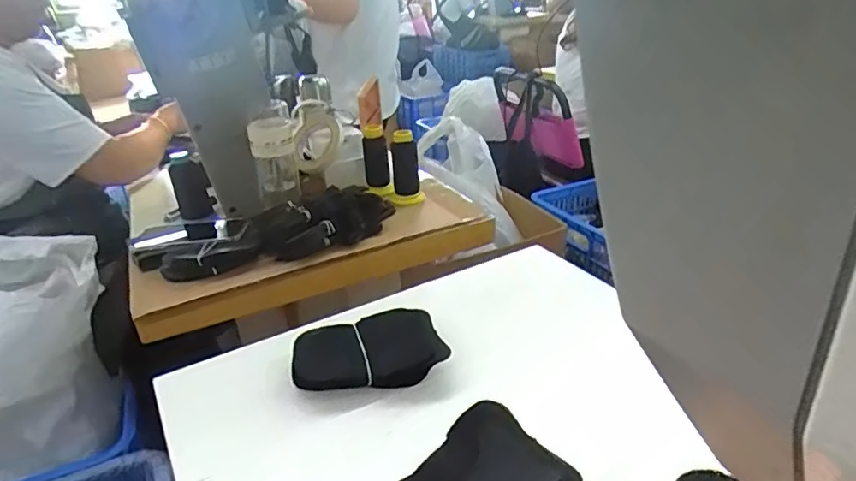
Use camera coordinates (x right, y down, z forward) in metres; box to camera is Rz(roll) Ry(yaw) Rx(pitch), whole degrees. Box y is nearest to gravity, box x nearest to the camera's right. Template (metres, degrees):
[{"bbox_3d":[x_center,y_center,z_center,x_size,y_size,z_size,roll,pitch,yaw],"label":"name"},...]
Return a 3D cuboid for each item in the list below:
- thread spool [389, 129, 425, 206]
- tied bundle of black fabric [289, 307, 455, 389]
[{"bbox_3d":[-0.042,-0.127,0.928,0.054,0.129,0.047,-7,27,-8],"label":"thread spool"},{"bbox_3d":[-0.065,0.121,0.583,0.156,0.038,0.100,-10,27,-13],"label":"tied bundle of black fabric"}]

